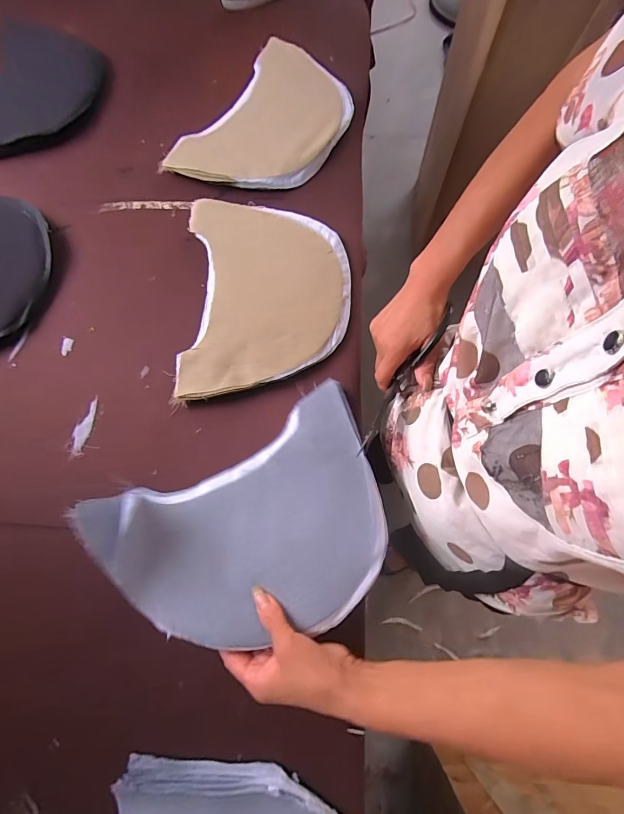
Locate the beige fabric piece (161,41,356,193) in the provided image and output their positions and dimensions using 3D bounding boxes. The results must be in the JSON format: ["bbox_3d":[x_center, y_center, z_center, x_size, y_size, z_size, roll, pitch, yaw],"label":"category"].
[{"bbox_3d":[-0.064,-0.436,0.594,0.201,0.028,0.291,36,77,11],"label":"beige fabric piece"}]

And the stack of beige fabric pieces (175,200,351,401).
[{"bbox_3d":[-0.061,-0.153,0.519,0.212,0.027,0.288,-1,73,0],"label":"stack of beige fabric pieces"}]

